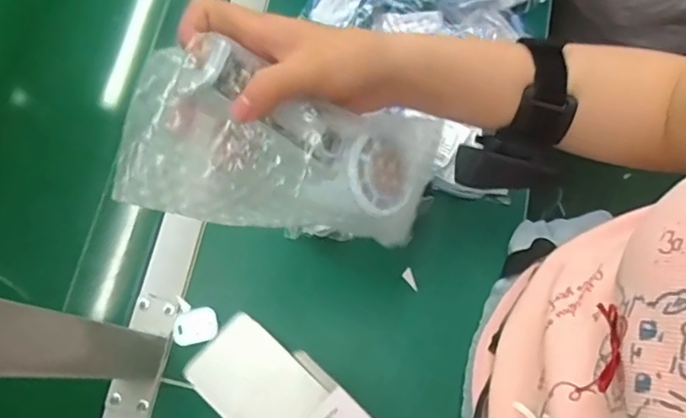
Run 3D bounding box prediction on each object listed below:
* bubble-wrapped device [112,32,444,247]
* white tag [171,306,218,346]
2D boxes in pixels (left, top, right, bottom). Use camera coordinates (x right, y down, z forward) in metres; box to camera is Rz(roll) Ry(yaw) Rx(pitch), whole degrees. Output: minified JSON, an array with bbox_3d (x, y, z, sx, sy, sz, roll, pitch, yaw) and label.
[{"bbox_3d":[-0.023,-0.032,0.341,0.195,0.062,0.081,9,70,-34],"label":"bubble-wrapped device"},{"bbox_3d":[-0.134,0.107,0.512,0.039,0.006,0.032,-12,74,-3],"label":"white tag"}]

